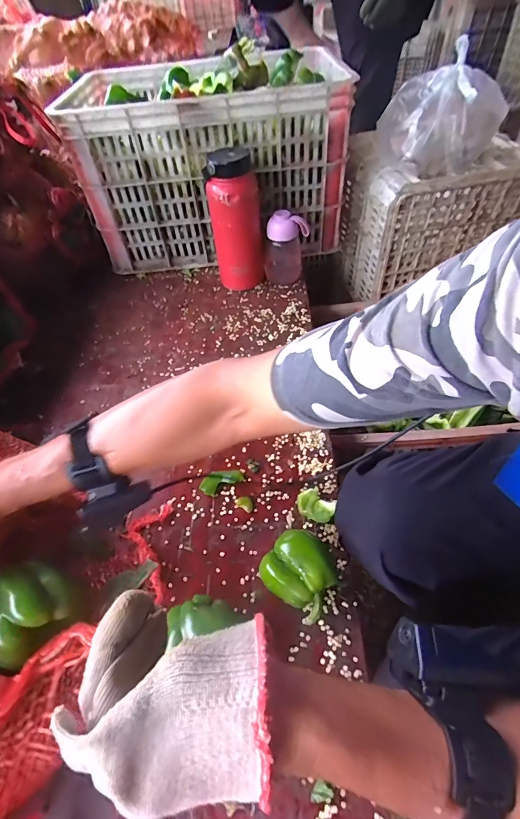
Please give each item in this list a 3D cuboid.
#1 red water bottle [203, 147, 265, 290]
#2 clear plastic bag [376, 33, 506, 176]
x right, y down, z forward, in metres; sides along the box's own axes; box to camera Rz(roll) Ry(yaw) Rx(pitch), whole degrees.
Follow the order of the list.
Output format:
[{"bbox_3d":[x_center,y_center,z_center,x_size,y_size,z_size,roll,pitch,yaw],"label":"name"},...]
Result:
[{"bbox_3d":[-0.039,-0.330,0.682,0.092,0.227,0.073,-10,50,-3],"label":"red water bottle"},{"bbox_3d":[0.313,-0.504,0.646,0.192,0.136,0.175,18,54,19],"label":"clear plastic bag"}]

